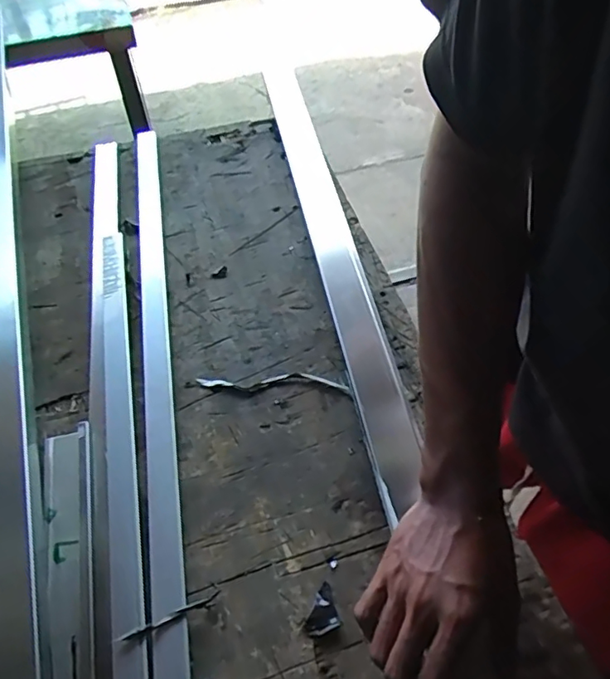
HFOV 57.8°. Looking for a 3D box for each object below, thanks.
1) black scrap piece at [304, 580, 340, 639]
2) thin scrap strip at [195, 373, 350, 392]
[{"bbox_3d":[0.011,0.212,0.434,0.026,0.005,0.034,-13,53,-7],"label":"black scrap piece"},{"bbox_3d":[-0.033,0.042,0.562,0.150,0.005,0.022,-2,52,2],"label":"thin scrap strip"}]

